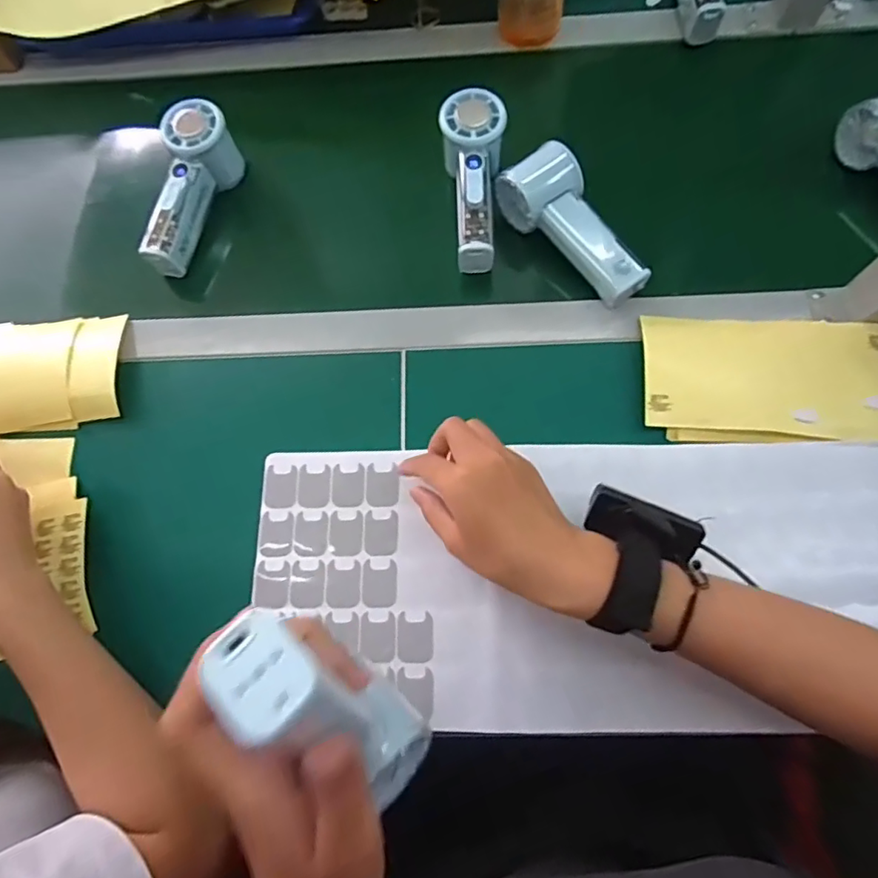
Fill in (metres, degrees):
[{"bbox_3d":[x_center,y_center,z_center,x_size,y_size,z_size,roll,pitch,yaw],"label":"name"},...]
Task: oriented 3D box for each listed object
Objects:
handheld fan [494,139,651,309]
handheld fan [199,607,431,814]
[{"bbox_3d":[0.113,-0.181,0.468,0.056,0.050,0.144,-31,73,-8],"label":"handheld fan"},{"bbox_3d":[-0.040,0.119,0.236,0.032,0.155,0.046,-32,54,-8],"label":"handheld fan"}]

